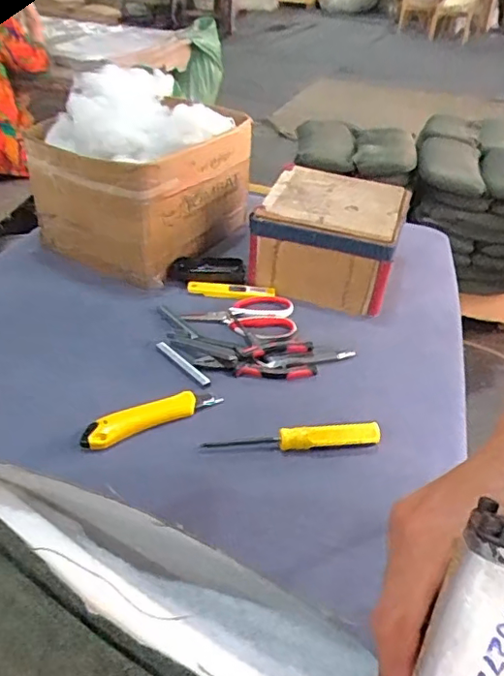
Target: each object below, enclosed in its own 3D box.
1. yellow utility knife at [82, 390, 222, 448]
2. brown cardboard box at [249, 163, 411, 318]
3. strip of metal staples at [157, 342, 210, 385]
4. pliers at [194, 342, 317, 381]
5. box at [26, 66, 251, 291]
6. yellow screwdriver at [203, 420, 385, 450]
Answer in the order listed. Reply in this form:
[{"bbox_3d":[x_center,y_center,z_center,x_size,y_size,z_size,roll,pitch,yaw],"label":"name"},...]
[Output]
[{"bbox_3d":[-0.116,0.089,0.650,0.162,0.013,0.035,-19,43,-26],"label":"yellow utility knife"},{"bbox_3d":[0.130,-0.167,0.914,0.210,0.124,0.216,15,39,15],"label":"brown cardboard box"},{"bbox_3d":[-0.090,0.033,0.734,0.009,0.012,0.104,-28,47,-33],"label":"strip of metal staples"},{"bbox_3d":[0.006,0.026,0.735,0.151,0.019,0.054,-1,38,-6],"label":"pliers"},{"bbox_3d":[-0.188,-0.270,0.944,0.255,0.219,0.276,24,40,24],"label":"box"},{"bbox_3d":[0.047,0.111,0.629,0.195,0.024,0.021,-2,38,-6],"label":"yellow screwdriver"}]

